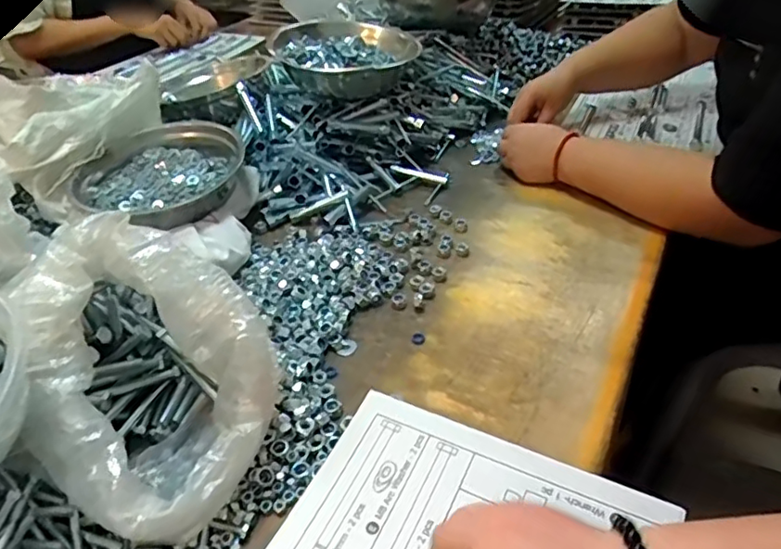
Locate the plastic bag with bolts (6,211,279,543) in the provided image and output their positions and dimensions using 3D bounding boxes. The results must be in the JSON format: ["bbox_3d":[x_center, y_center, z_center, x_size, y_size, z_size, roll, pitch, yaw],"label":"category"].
[{"bbox_3d":[-0.191,0.079,0.448,0.203,0.166,0.166,23,45,30],"label":"plastic bag with bolts"}]

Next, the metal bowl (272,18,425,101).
[{"bbox_3d":[-0.073,-0.326,0.884,0.187,0.066,0.187,-3,38,3],"label":"metal bowl"}]

